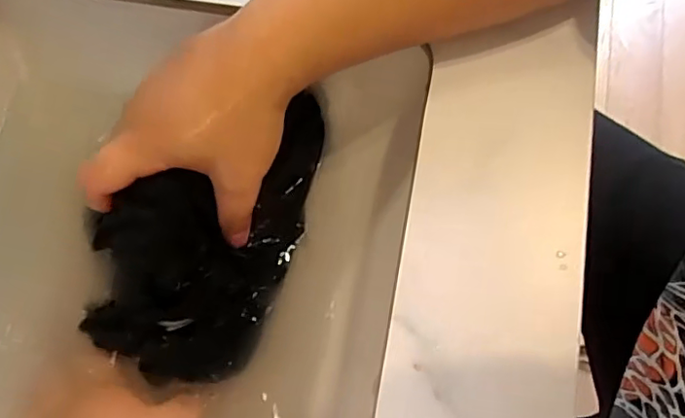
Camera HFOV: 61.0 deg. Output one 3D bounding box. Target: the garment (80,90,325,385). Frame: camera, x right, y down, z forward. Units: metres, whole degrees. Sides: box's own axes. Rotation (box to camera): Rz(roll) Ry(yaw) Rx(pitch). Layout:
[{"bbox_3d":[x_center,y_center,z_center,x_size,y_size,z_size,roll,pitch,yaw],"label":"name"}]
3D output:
[{"bbox_3d":[-0.085,0.009,0.360,0.099,0.089,0.186,22,74,8],"label":"garment"}]

